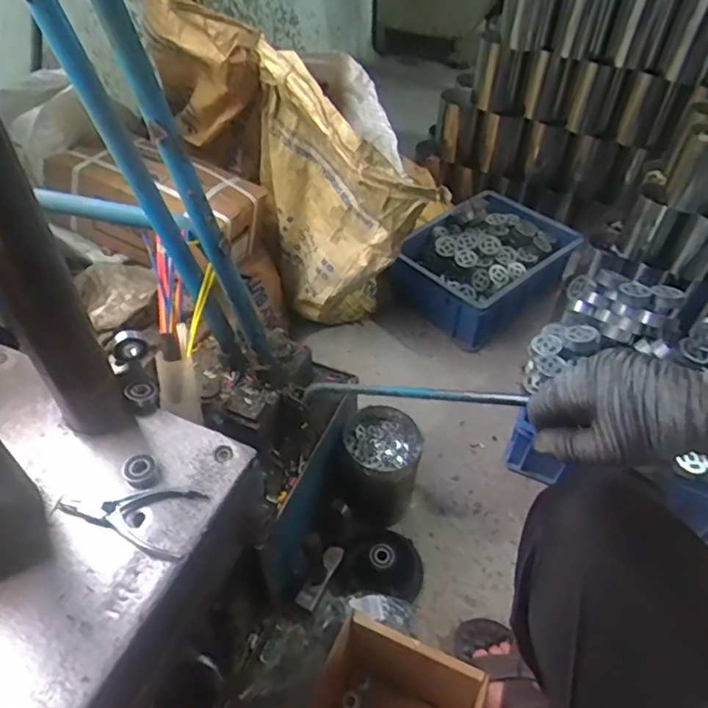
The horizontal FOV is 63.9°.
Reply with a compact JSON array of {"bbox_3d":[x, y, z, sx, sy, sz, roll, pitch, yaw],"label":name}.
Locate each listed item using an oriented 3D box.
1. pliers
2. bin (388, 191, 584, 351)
[{"bbox_3d":[-0.215,0.149,0.560,0.130,0.016,0.073,16,49,13],"label":"pliers"},{"bbox_3d":[0.333,-0.228,1.438,0.324,0.162,0.429,35,56,27],"label":"bin"}]

